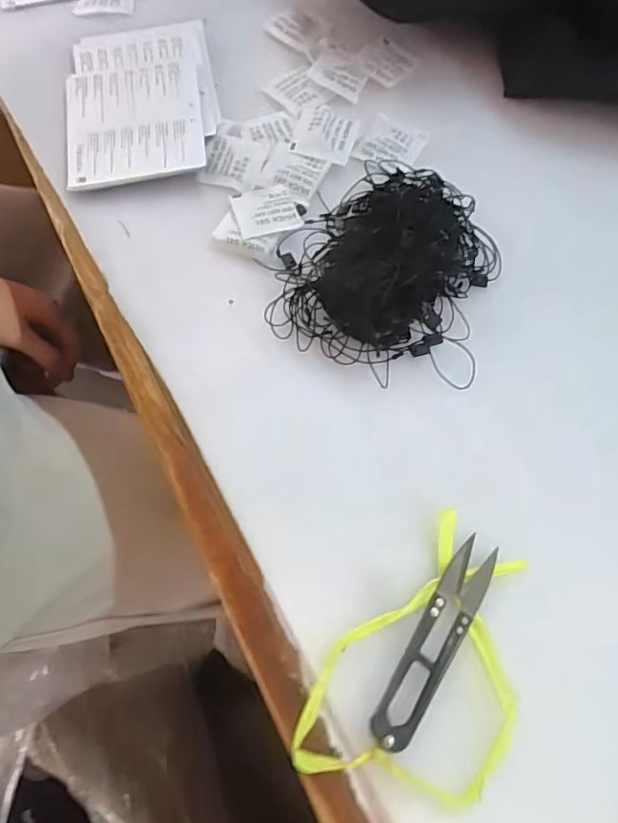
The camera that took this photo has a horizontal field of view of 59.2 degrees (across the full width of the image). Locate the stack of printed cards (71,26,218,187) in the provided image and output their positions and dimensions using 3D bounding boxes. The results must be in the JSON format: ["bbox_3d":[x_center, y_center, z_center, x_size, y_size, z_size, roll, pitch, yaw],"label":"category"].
[{"bbox_3d":[-0.116,-0.212,0.374,0.101,0.017,0.139,-9,69,-3],"label":"stack of printed cards"}]

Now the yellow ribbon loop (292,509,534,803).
[{"bbox_3d":[0.055,0.118,0.248,0.080,0.013,0.130,33,73,12],"label":"yellow ribbon loop"}]

